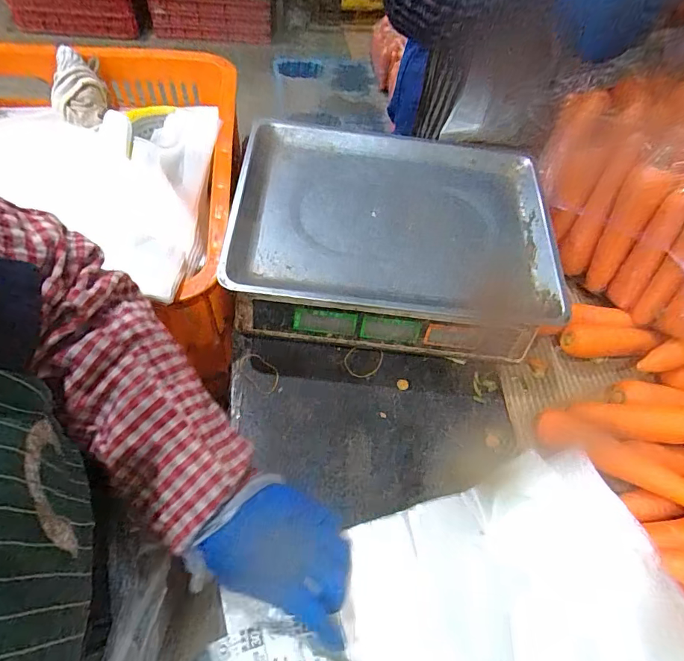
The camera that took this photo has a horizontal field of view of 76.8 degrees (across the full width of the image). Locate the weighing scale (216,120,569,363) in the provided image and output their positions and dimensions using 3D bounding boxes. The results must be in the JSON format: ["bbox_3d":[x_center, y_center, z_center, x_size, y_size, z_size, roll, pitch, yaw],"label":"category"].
[{"bbox_3d":[0.049,-0.100,0.502,0.331,0.114,0.243,6,59,-4],"label":"weighing scale"}]

